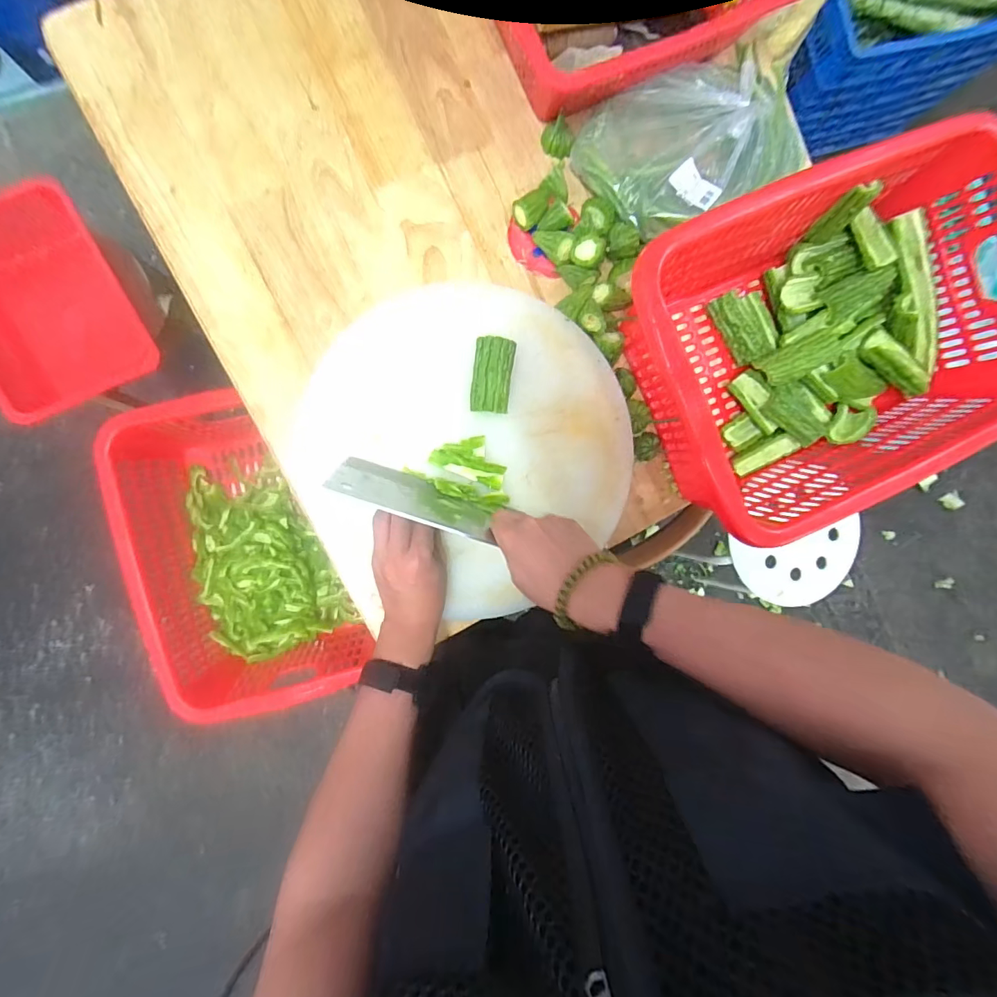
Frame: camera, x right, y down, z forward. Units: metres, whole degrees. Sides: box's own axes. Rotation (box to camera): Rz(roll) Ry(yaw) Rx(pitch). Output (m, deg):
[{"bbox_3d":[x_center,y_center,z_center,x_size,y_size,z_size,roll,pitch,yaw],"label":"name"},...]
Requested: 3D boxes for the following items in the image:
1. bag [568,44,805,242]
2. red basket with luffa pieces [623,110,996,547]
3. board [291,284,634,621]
[{"bbox_3d":[0.223,-0.424,0.542,0.250,0.064,0.168,-26,96,-7],"label":"bag"},{"bbox_3d":[0.372,-0.180,0.535,0.456,0.168,0.322,-25,96,-7],"label":"red basket with luffa pieces"},{"bbox_3d":[-0.032,-0.055,0.518,0.362,0.046,0.357,0,92,-9],"label":"board"}]

